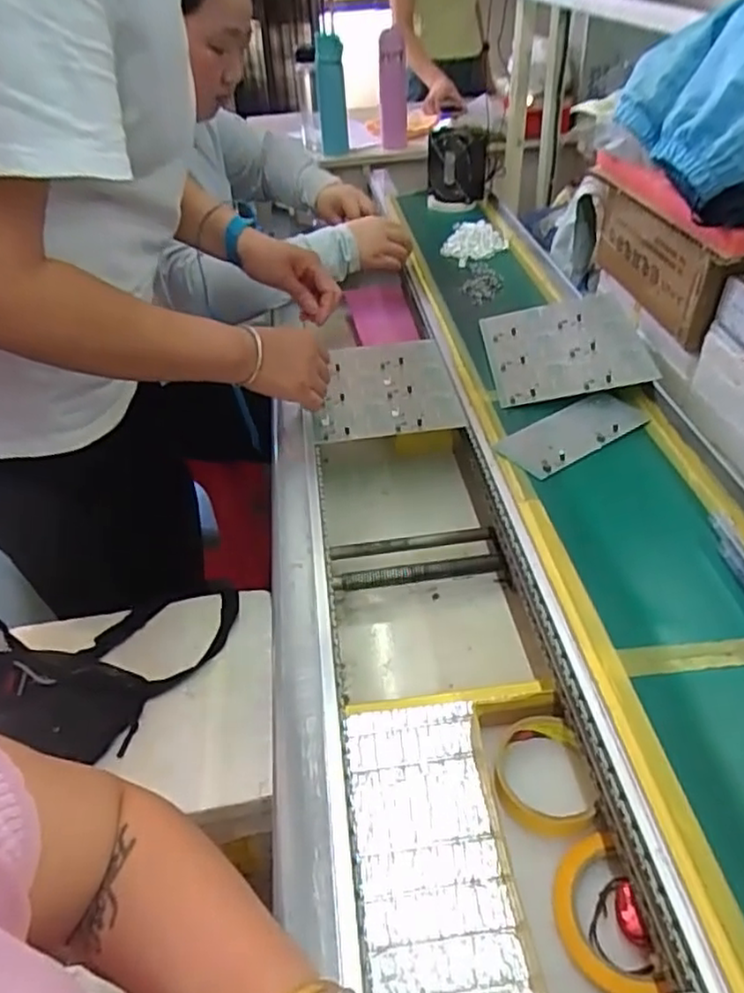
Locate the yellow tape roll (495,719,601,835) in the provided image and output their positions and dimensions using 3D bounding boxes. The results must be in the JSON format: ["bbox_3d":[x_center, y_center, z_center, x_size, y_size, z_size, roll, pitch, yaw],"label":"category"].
[{"bbox_3d":[0.133,0.214,0.524,0.072,0.034,0.084,2,41,8],"label":"yellow tape roll"}]

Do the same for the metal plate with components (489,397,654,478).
[{"bbox_3d":[0.219,-0.068,0.740,0.169,0.018,0.069,-27,45,-24],"label":"metal plate with components"}]

